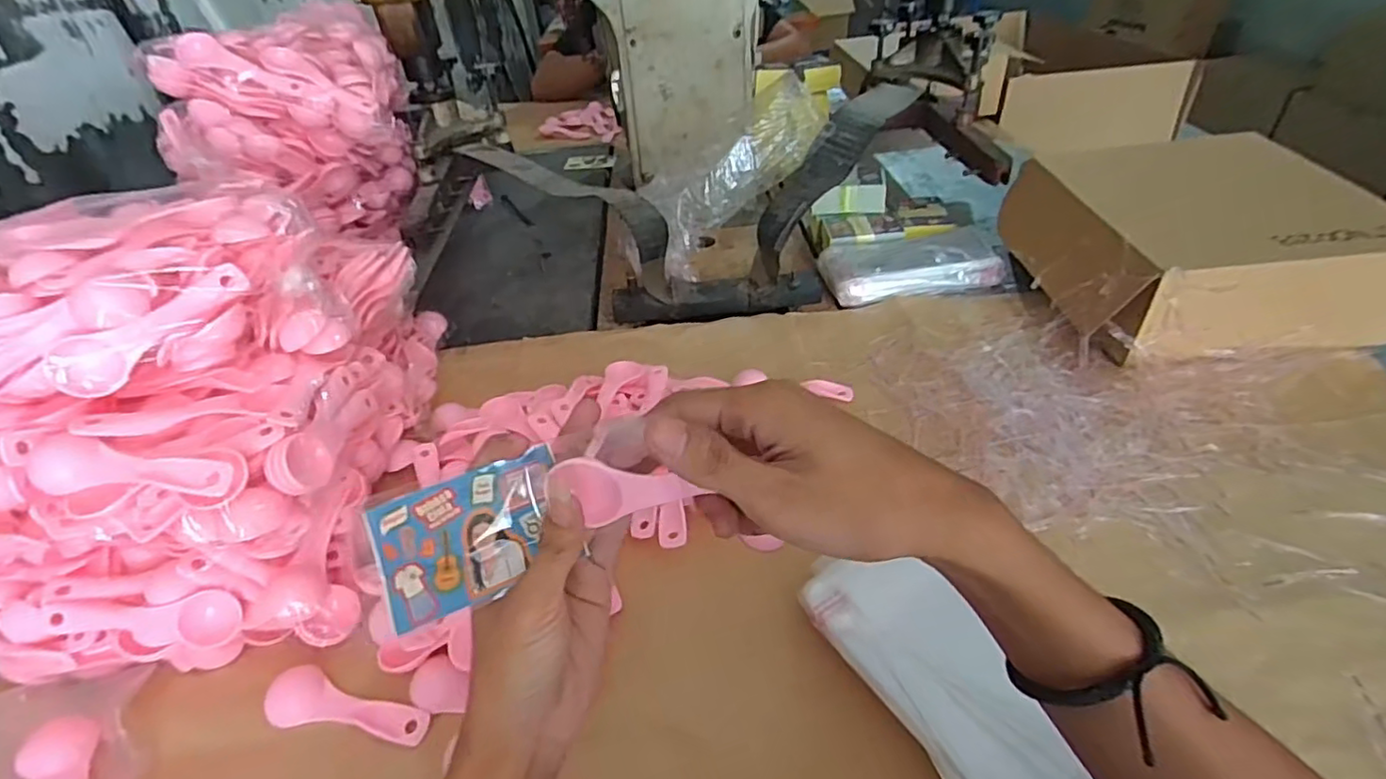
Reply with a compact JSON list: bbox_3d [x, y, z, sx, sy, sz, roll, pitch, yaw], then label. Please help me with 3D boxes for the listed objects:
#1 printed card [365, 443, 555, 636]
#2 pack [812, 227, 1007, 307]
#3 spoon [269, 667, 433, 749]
[{"bbox_3d":[-0.103,0.068,0.290,0.088,0.006,0.057,-22,77,-8],"label":"printed card"},{"bbox_3d":[0.261,-0.152,0.725,0.218,0.031,0.108,-11,40,-6],"label":"pack"},{"bbox_3d":[-0.216,0.199,0.385,0.111,0.008,0.032,5,41,13],"label":"spoon"}]

